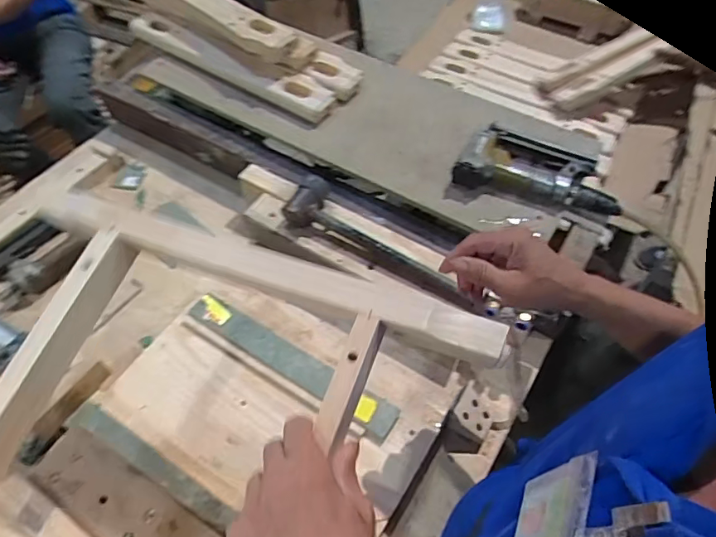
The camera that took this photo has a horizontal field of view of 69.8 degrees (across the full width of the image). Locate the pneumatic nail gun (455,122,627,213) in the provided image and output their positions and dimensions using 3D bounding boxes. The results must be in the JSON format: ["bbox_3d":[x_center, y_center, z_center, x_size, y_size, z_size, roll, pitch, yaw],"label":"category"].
[{"bbox_3d":[0.277,-0.150,0.786,0.234,0.042,0.122,16,57,12],"label":"pneumatic nail gun"}]

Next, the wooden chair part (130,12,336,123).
[{"bbox_3d":[-0.256,-0.392,0.978,0.504,0.036,0.064,30,60,20],"label":"wooden chair part"}]

